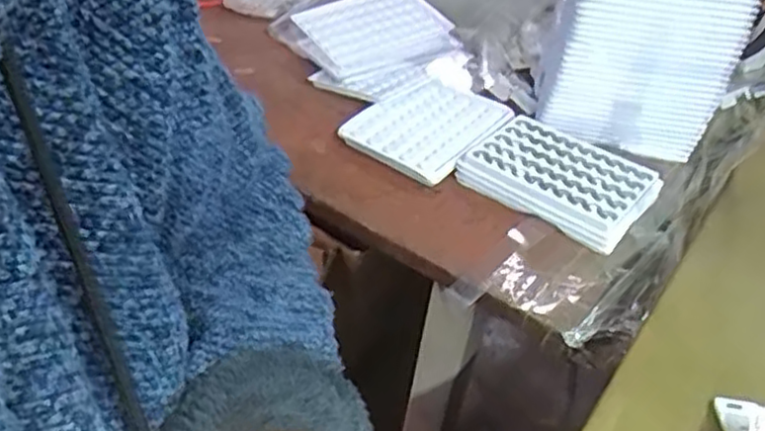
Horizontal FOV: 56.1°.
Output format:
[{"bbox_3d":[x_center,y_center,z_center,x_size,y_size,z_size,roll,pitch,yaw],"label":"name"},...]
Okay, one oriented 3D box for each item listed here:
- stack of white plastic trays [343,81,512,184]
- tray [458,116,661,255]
[{"bbox_3d":[0.039,-0.075,0.577,0.096,0.008,0.127,30,44,27],"label":"stack of white plastic trays"},{"bbox_3d":[0.130,-0.030,0.528,0.125,0.020,0.086,29,44,27],"label":"tray"}]

